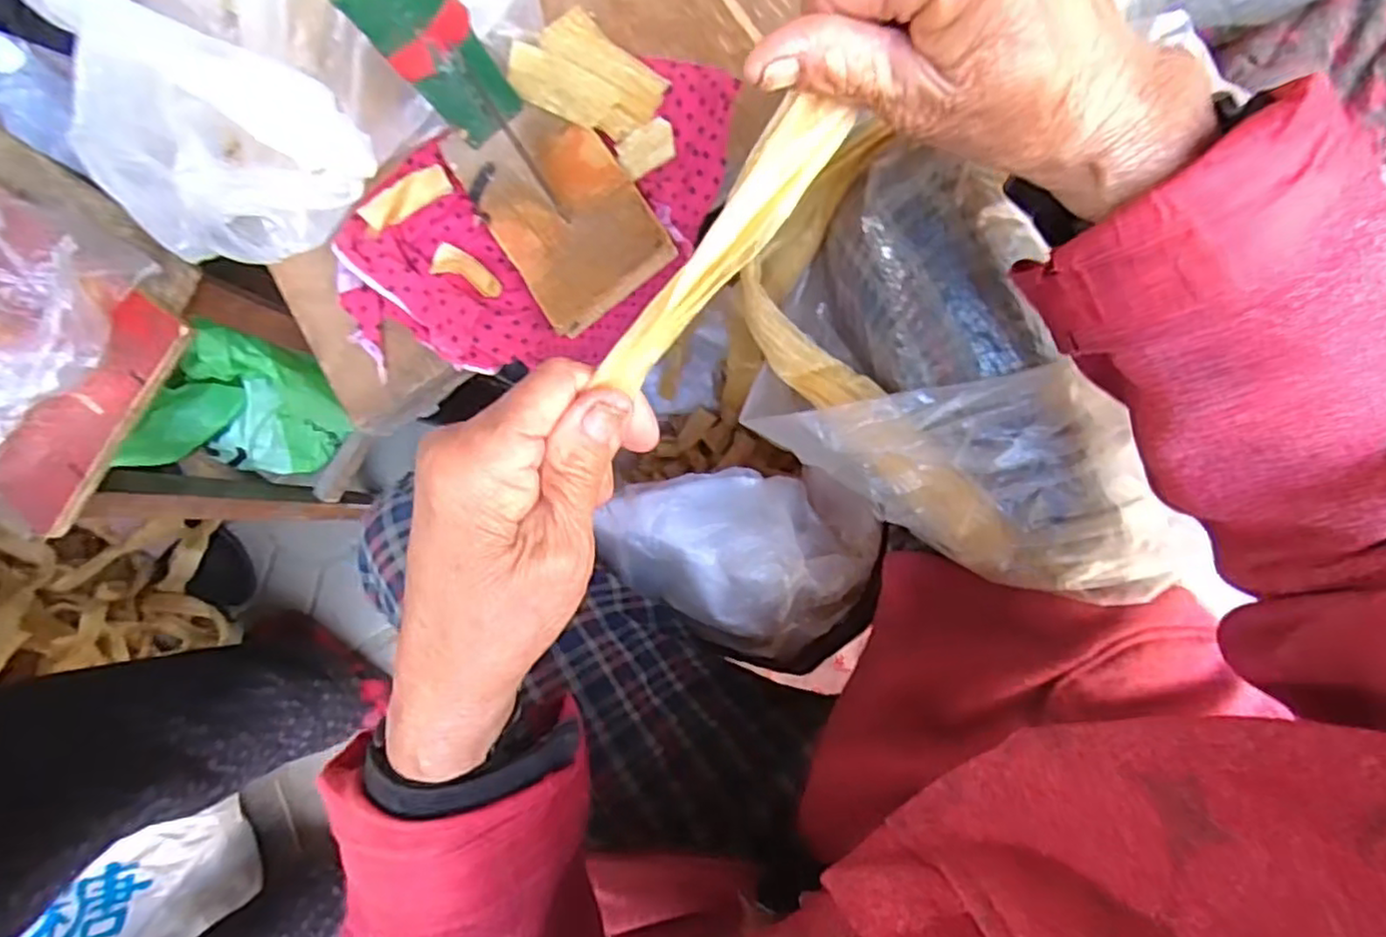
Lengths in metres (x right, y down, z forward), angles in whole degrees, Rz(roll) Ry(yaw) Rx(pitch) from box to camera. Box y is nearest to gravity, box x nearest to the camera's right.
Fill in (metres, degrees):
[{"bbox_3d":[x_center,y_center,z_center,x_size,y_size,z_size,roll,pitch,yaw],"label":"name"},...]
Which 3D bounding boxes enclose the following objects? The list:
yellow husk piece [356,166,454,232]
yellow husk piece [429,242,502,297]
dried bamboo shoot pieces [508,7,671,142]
[{"bbox_3d":[-0.164,-0.154,0.395,0.052,0.012,0.021,-41,81,-20],"label":"yellow husk piece"},{"bbox_3d":[-0.128,-0.113,0.394,0.041,0.005,0.019,24,90,9],"label":"yellow husk piece"},{"bbox_3d":[-0.059,-0.215,0.384,0.077,0.014,0.056,43,93,9],"label":"dried bamboo shoot pieces"}]

